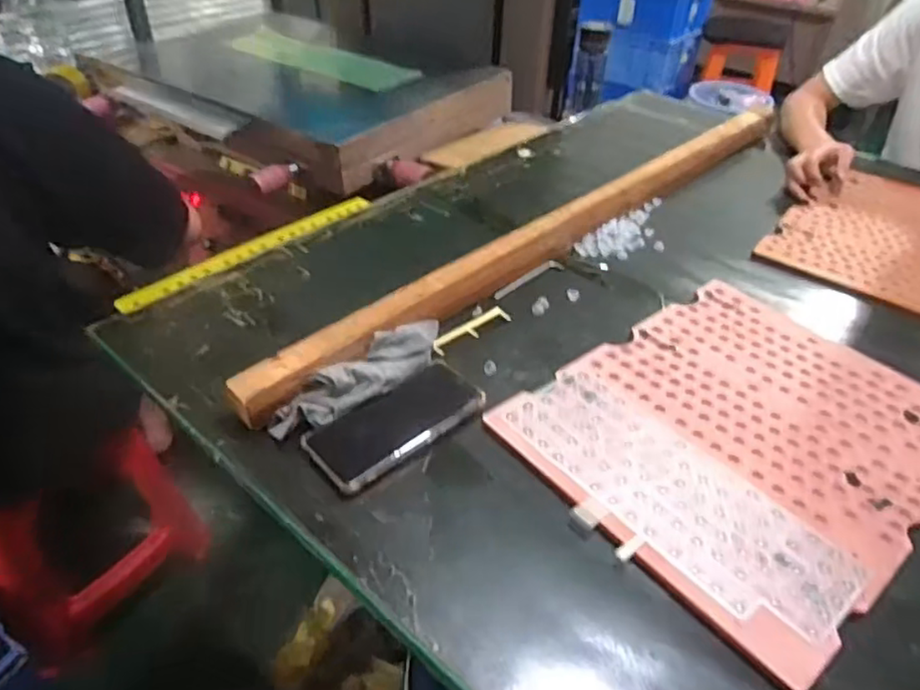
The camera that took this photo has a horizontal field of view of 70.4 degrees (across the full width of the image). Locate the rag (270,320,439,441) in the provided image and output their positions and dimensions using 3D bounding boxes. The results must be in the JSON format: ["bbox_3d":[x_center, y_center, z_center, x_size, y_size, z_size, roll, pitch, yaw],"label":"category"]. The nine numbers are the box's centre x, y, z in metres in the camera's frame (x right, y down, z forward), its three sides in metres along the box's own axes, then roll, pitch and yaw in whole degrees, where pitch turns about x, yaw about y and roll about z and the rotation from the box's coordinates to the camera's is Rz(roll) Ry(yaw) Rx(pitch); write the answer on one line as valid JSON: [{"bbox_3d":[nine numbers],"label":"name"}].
[{"bbox_3d":[-0.092,0.033,0.637,0.050,0.033,0.195,32,48,31],"label":"rag"}]

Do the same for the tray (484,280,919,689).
[{"bbox_3d":[0.267,0.075,0.616,0.387,0.013,0.315,-27,48,-31],"label":"tray"}]

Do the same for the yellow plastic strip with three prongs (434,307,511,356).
[{"bbox_3d":[0.014,-0.017,0.733,0.110,0.006,0.022,-30,49,-33],"label":"yellow plastic strip with three prongs"}]

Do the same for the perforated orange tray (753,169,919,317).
[{"bbox_3d":[0.633,-0.149,0.914,0.310,0.013,0.387,29,46,28],"label":"perforated orange tray"}]

